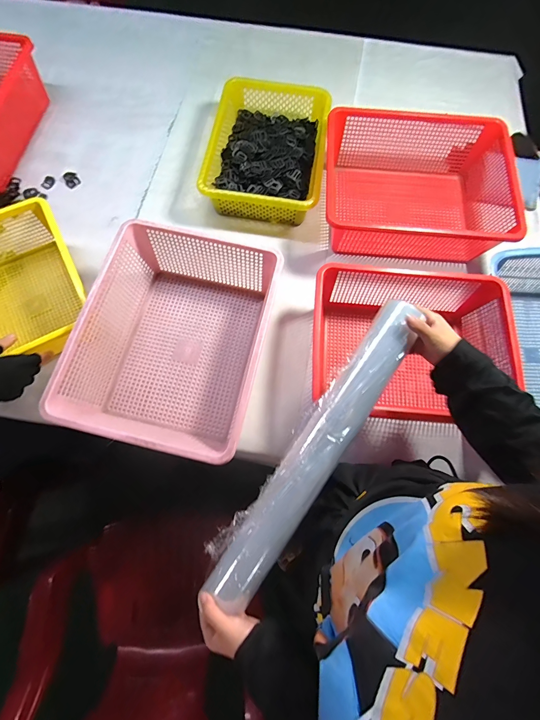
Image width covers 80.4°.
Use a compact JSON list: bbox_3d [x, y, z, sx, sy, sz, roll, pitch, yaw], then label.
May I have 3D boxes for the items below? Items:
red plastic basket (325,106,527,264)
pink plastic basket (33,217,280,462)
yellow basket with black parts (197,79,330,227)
[{"bbox_3d":[0.303,-0.361,0.701,0.375,0.163,0.295,8,73,1],"label":"red plastic basket"},{"bbox_3d":[-0.164,-0.036,0.588,0.303,0.134,0.374,14,73,3],"label":"pink plastic basket"},{"bbox_3d":[-0.004,-0.485,0.745,0.250,0.093,0.340,8,73,1],"label":"yellow basket with black parts"}]

